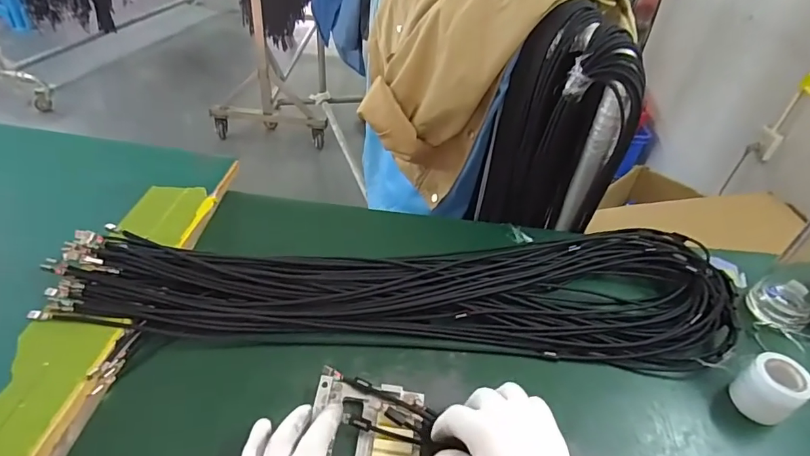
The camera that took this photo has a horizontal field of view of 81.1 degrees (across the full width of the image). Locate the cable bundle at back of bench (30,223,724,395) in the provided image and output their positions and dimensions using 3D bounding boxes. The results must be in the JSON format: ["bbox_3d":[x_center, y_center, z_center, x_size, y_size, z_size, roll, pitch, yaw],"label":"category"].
[{"bbox_3d":[0.010,0.068,0.524,0.744,0.040,0.185,0,40,-8],"label":"cable bundle at back of bench"}]

